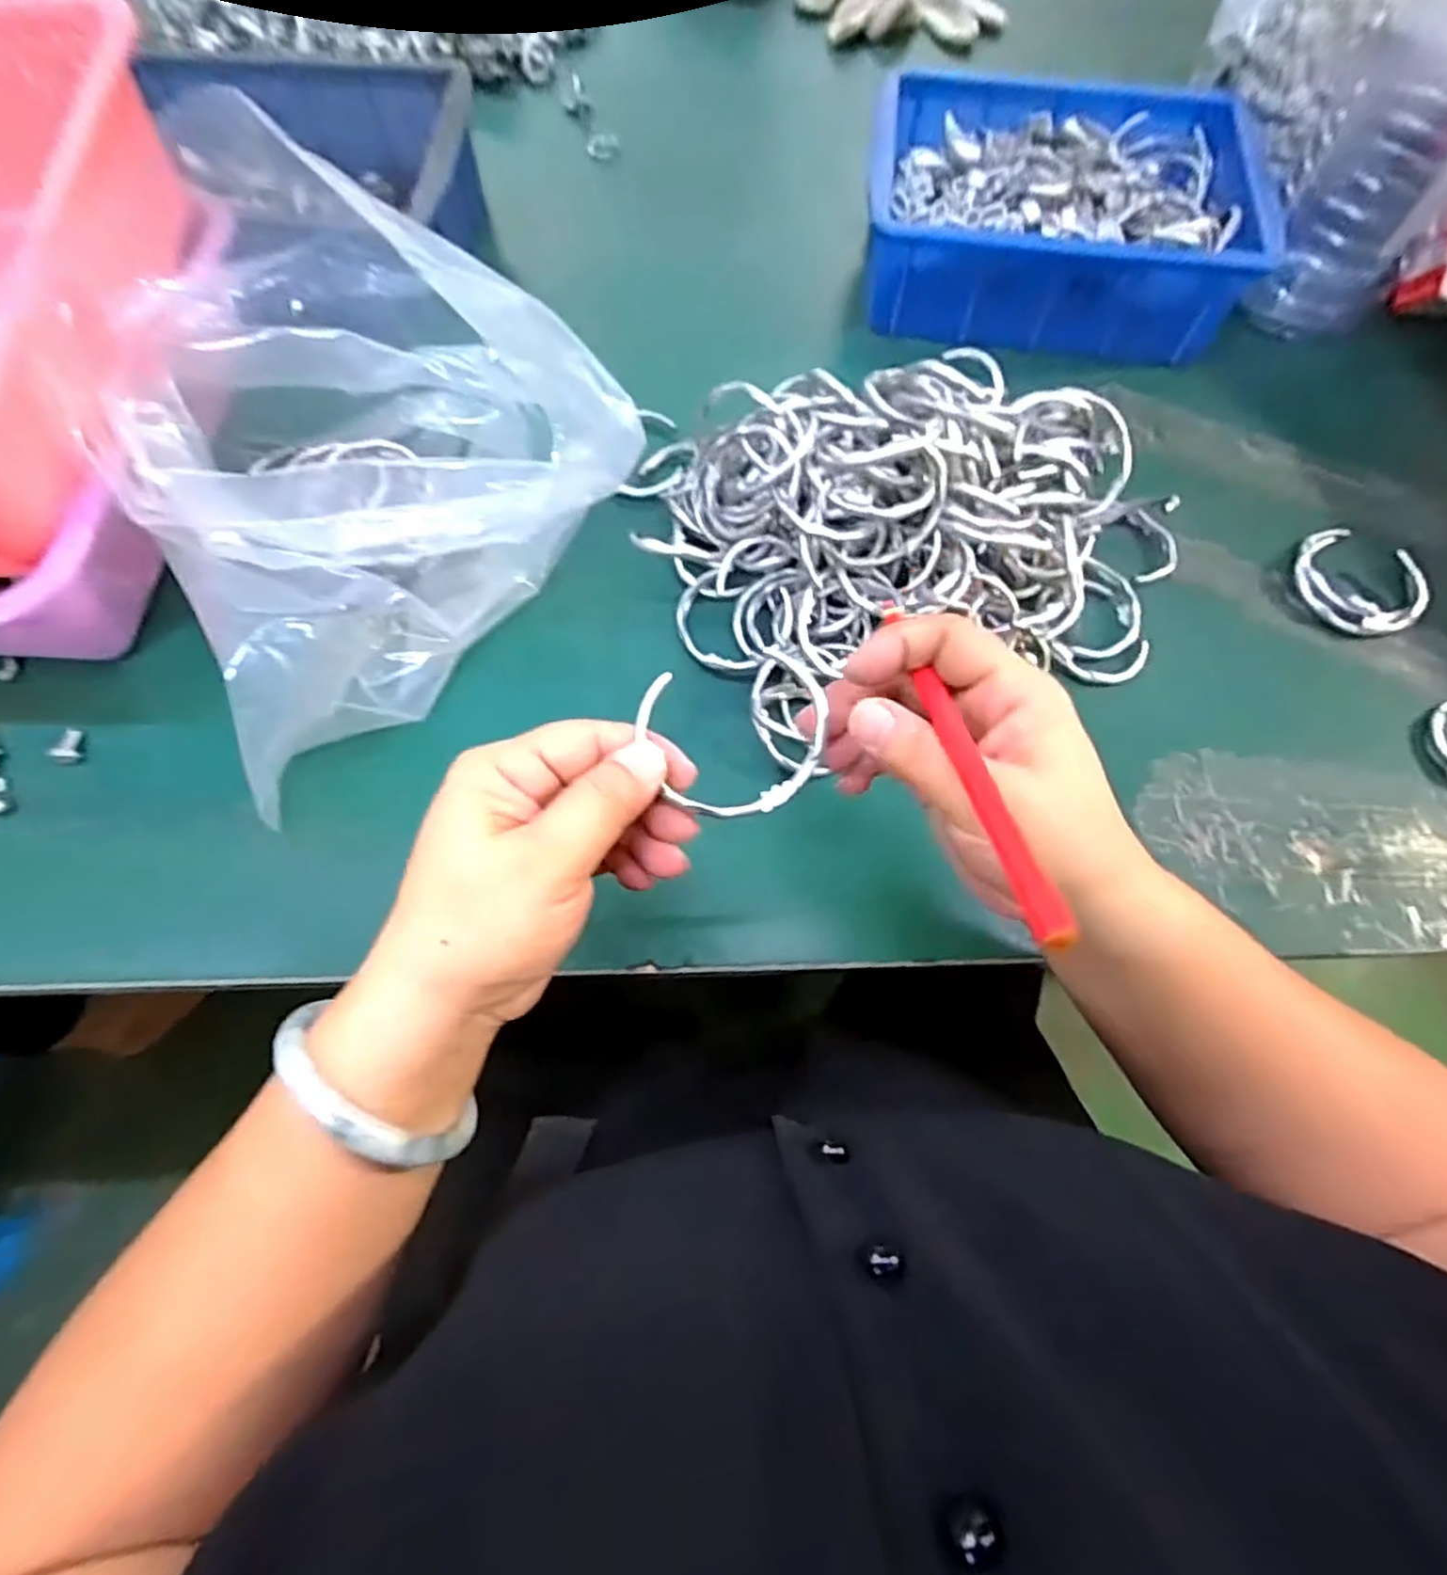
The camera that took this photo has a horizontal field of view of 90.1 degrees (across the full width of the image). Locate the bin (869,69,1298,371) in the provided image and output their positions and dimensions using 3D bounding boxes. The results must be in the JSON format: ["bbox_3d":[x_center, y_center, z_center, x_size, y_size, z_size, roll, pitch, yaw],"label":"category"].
[{"bbox_3d":[0.217,-0.384,0.481,0.240,0.076,0.180,7,69,3],"label":"bin"}]

